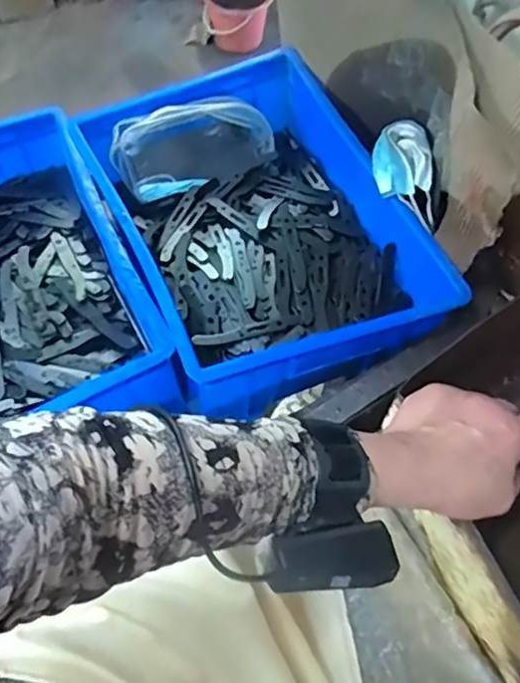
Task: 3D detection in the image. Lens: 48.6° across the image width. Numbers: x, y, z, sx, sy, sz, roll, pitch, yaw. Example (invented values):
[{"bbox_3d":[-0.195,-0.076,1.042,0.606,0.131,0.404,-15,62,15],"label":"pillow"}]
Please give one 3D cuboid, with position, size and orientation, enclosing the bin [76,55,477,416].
[{"bbox_3d":[-0.004,-0.146,0.681,0.304,0.109,0.418,-22,67,-11],"label":"bin"}]

